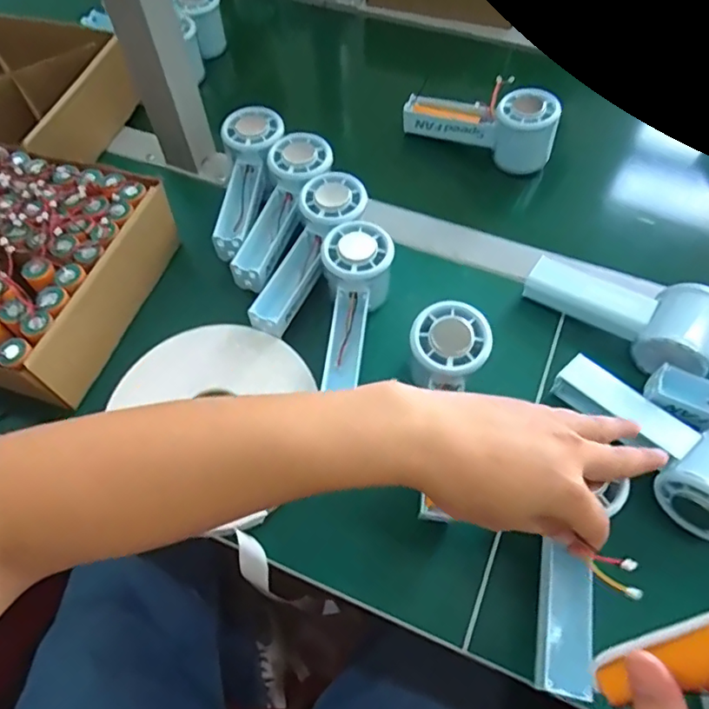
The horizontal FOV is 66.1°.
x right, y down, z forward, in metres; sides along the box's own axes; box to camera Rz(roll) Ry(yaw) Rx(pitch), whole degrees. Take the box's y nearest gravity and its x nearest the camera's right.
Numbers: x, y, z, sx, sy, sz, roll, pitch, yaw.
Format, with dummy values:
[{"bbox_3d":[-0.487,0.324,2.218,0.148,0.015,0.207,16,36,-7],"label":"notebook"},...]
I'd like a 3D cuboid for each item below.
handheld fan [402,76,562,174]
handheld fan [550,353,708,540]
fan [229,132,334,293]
[{"bbox_3d":[0.130,-0.242,0.553,0.152,0.065,0.068,22,64,13],"label":"handheld fan"},{"bbox_3d":[0.214,0.057,0.390,0.147,0.042,0.069,40,69,21],"label":"handheld fan"},{"bbox_3d":[-0.065,-0.128,0.481,0.052,0.032,0.153,18,77,11],"label":"fan"}]

